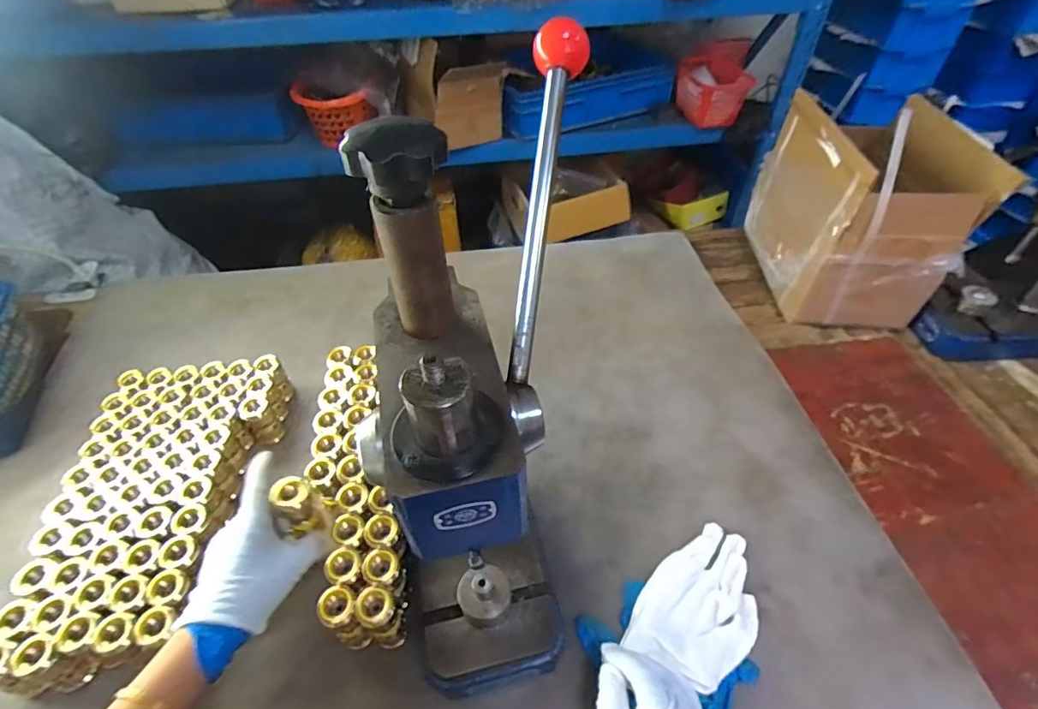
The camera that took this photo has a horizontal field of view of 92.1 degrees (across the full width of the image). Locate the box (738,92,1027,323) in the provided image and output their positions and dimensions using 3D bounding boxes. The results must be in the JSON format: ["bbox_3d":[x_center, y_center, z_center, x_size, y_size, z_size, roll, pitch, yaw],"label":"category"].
[{"bbox_3d":[0.508,-0.229,0.764,0.186,0.222,0.289,0,47,1],"label":"box"}]

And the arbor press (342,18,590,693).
[{"bbox_3d":[-0.023,0.028,0.369,0.119,0.383,0.269,3,47,3],"label":"arbor press"}]

